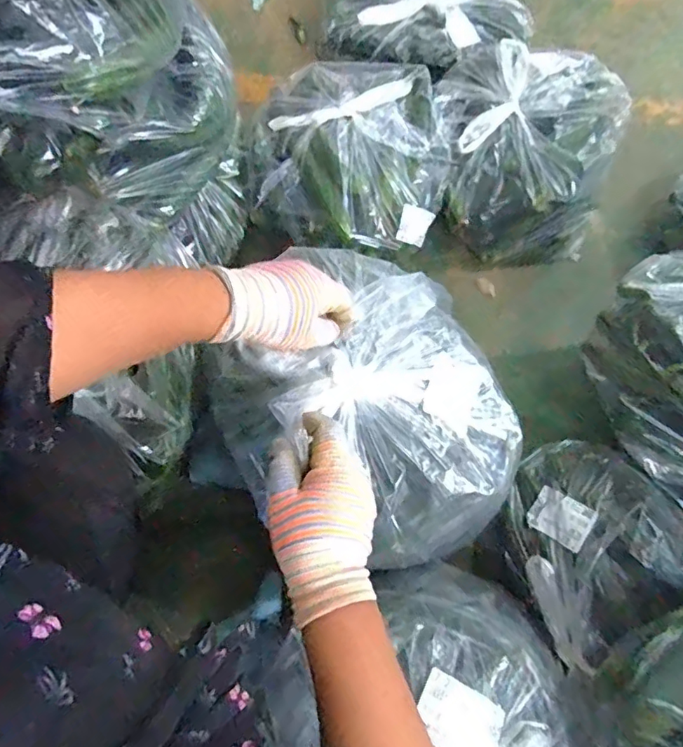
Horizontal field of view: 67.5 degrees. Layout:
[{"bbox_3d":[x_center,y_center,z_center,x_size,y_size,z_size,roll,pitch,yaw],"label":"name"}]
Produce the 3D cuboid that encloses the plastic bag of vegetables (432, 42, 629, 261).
[{"bbox_3d":[0.274,-0.352,0.796,0.251,0.169,0.325,-4,72,-4],"label":"plastic bag of vegetables"}]

